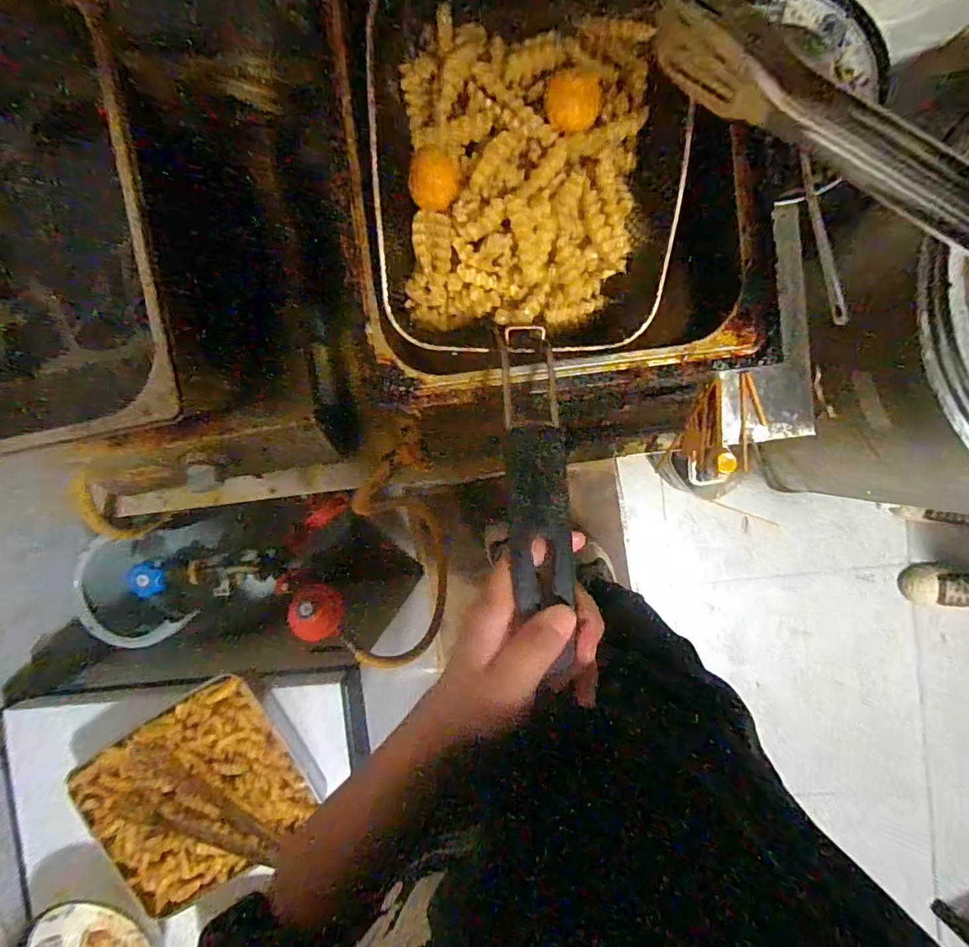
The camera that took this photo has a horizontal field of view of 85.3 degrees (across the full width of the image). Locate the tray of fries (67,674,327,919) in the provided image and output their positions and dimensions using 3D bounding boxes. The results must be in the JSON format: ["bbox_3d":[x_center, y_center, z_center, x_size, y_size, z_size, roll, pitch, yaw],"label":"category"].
[{"bbox_3d":[-0.399,0.450,0.738,0.319,0.041,0.254,-34,90,6],"label":"tray of fries"}]

